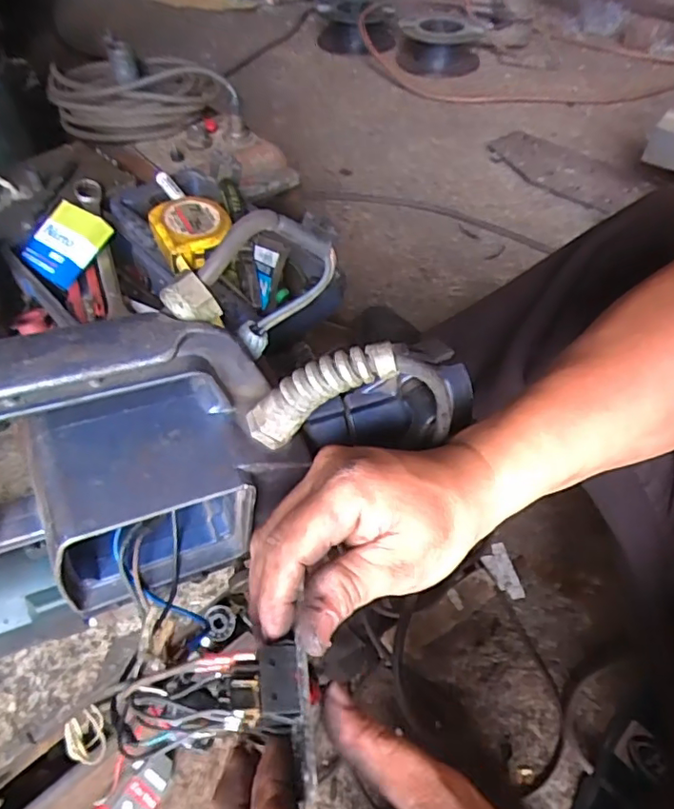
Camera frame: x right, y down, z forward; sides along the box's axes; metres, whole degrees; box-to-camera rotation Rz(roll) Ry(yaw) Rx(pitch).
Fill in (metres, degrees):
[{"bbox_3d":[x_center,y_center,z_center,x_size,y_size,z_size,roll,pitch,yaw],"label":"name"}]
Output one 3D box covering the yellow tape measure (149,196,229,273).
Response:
[{"bbox_3d":[-0.140,-0.165,0.564,0.074,0.041,0.082,-17,52,-14],"label":"yellow tape measure"}]

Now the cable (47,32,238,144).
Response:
[{"bbox_3d":[-0.288,-0.482,0.870,0.270,0.068,0.197,-5,52,-6],"label":"cable"}]

